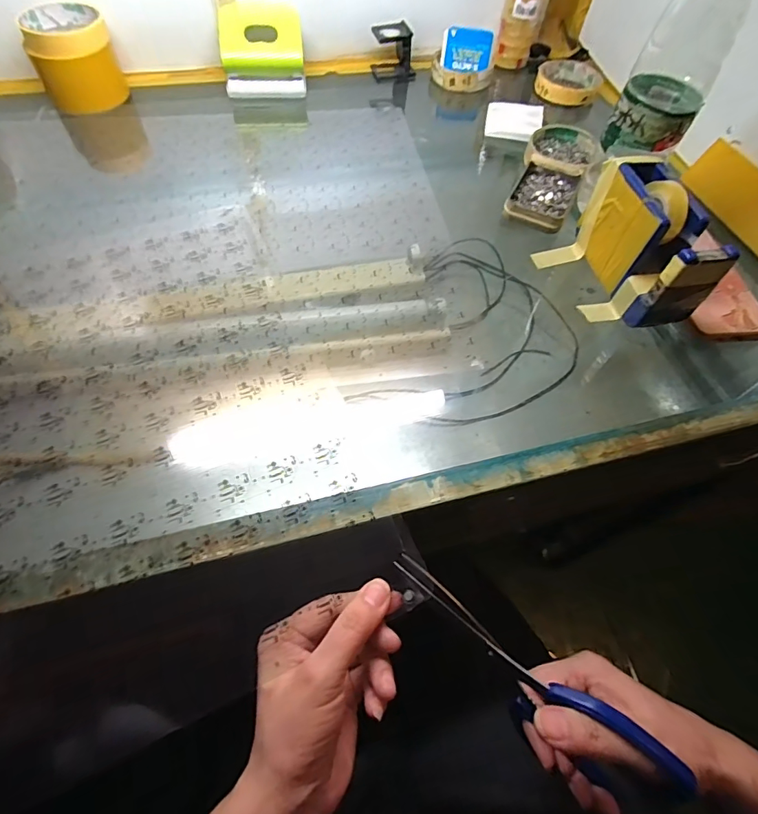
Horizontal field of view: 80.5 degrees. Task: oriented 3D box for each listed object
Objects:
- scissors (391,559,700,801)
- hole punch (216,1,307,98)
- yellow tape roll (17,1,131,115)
[{"bbox_3d":[0.079,0.154,0.257,0.173,0.024,0.034,34,62,24],"label":"scissors"},{"bbox_3d":[-0.142,-0.437,0.550,0.098,0.075,0.058,-6,59,-7],"label":"hole punch"},{"bbox_3d":[-0.345,-0.395,0.513,0.086,0.076,0.094,-22,62,-15],"label":"yellow tape roll"}]

